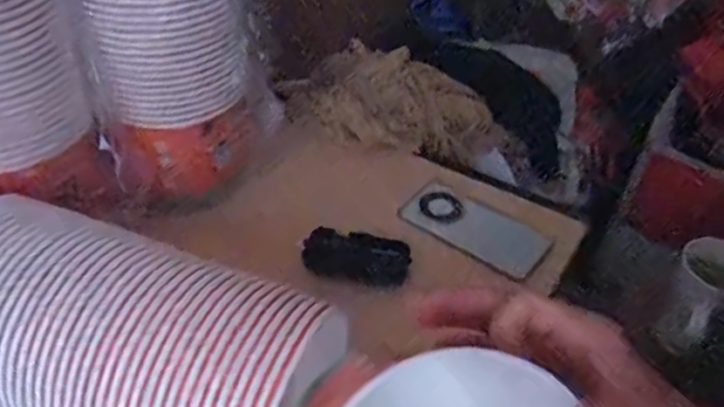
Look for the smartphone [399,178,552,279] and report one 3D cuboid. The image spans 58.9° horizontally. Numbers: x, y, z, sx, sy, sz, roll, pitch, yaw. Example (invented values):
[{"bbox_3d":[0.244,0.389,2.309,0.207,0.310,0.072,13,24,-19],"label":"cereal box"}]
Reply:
[{"bbox_3d":[0.124,0.026,0.712,0.153,0.014,0.067,31,62,24],"label":"smartphone"}]

